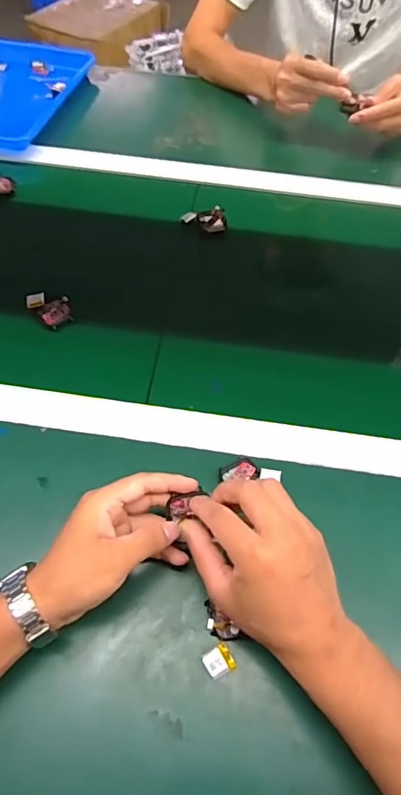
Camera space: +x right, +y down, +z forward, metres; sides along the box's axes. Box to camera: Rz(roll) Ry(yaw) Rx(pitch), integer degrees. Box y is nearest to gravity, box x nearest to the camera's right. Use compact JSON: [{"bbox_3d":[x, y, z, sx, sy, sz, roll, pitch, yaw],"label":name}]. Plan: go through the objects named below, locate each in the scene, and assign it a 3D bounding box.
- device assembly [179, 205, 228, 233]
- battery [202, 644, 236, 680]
[{"bbox_3d":[0.005,-0.245,0.654,0.063,0.025,0.025,8,57,3],"label":"device assembly"},{"bbox_3d":[0.014,0.206,0.371,0.021,0.009,0.019,-29,63,-19],"label":"battery"}]

